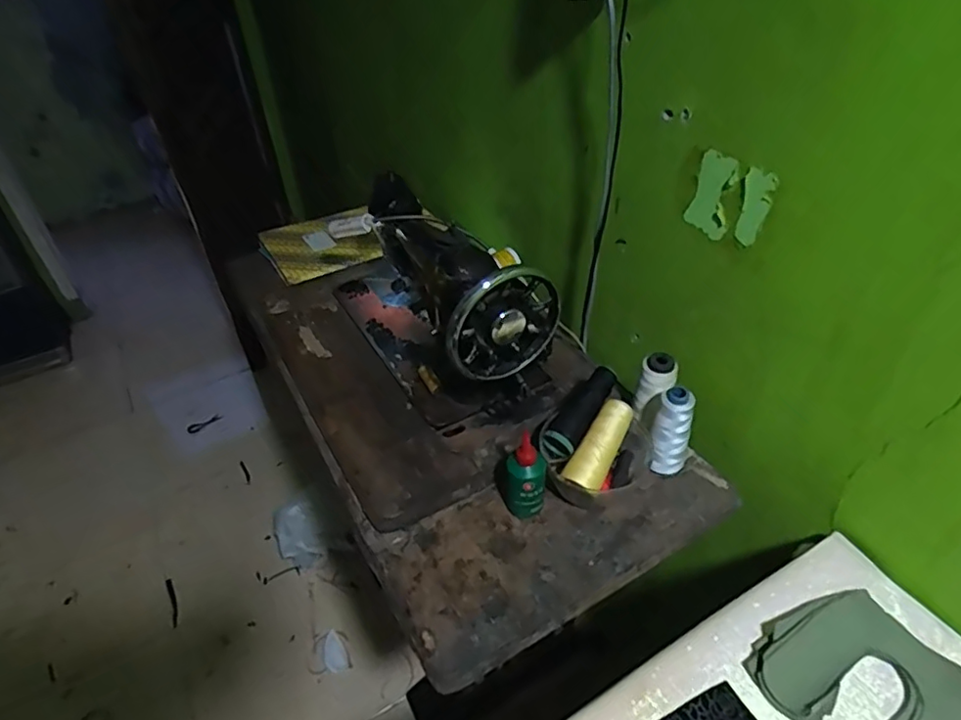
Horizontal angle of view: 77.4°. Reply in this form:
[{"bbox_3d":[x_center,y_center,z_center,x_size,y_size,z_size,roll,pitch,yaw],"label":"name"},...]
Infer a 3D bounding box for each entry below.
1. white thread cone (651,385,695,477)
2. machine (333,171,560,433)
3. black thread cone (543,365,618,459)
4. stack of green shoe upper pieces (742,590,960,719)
[{"bbox_3d":[0.214,0.082,0.670,0.039,0.109,0.033,14,45,18],"label":"white thread cone"},{"bbox_3d":[-0.075,-0.106,0.806,0.164,0.206,0.401,-26,47,-23],"label":"machine"},{"bbox_3d":[0.117,0.055,0.684,0.036,0.034,0.119,27,66,29],"label":"black thread cone"},{"bbox_3d":[0.327,0.276,0.501,0.136,0.024,0.165,-31,49,-27],"label":"stack of green shoe upper pieces"}]

